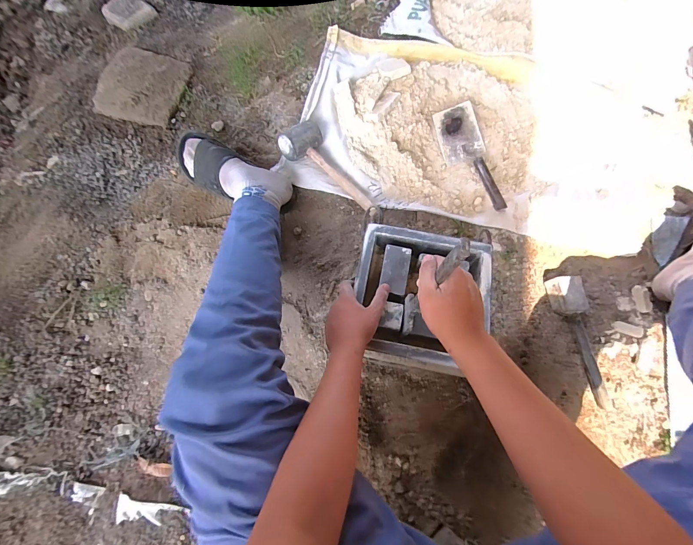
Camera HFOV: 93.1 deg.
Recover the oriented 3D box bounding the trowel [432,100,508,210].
[{"bbox_3d":[0.313,-0.279,0.795,0.109,0.047,0.279,-20,73,-9],"label":"trowel"}]

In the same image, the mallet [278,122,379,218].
[{"bbox_3d":[-0.042,-0.223,0.770,0.107,0.072,0.290,-33,75,-12],"label":"mallet"}]

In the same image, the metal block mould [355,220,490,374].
[{"bbox_3d":[0.136,0.051,0.637,0.237,0.121,0.241,10,73,5],"label":"metal block mould"}]

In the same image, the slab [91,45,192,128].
[{"bbox_3d":[-0.529,-0.484,0.847,0.207,0.032,0.202,14,69,4],"label":"slab"}]

